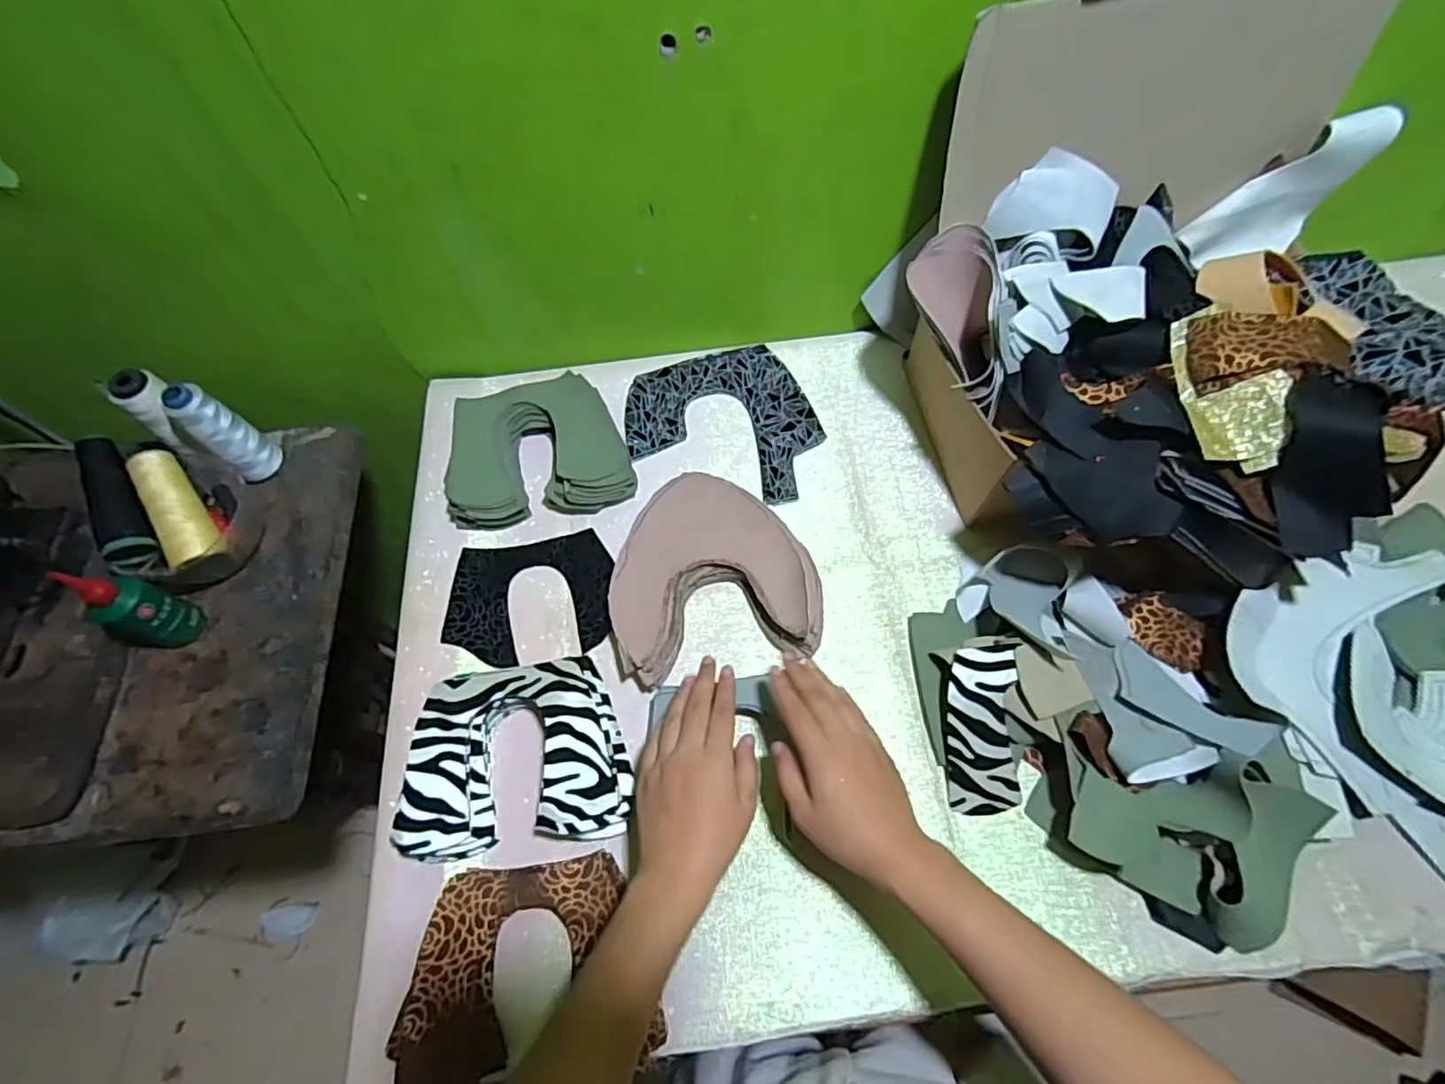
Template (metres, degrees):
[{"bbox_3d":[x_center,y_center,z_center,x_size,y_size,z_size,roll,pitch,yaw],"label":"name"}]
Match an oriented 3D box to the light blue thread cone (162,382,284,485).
[{"bbox_3d":[-0.470,-0.100,0.602,0.038,0.121,0.040,39,71,18],"label":"light blue thread cone"}]

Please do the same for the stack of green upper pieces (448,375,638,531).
[{"bbox_3d":[-0.182,-0.089,0.613,0.172,0.046,0.139,-15,64,-5],"label":"stack of green upper pieces"}]

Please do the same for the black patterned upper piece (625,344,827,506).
[{"bbox_3d":[0.004,-0.136,0.646,0.198,0.009,0.159,21,67,12],"label":"black patterned upper piece"}]

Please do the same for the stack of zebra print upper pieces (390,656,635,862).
[{"bbox_3d":[-0.158,0.166,0.497,0.164,0.044,0.133,-7,64,-1],"label":"stack of zebra print upper pieces"}]

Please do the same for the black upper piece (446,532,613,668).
[{"bbox_3d":[-0.174,0.050,0.576,0.145,0.010,0.115,-7,65,-4],"label":"black upper piece"}]

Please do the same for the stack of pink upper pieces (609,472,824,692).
[{"bbox_3d":[-0.014,0.024,0.559,0.171,0.031,0.174,-15,64,-5],"label":"stack of pink upper pieces"}]

